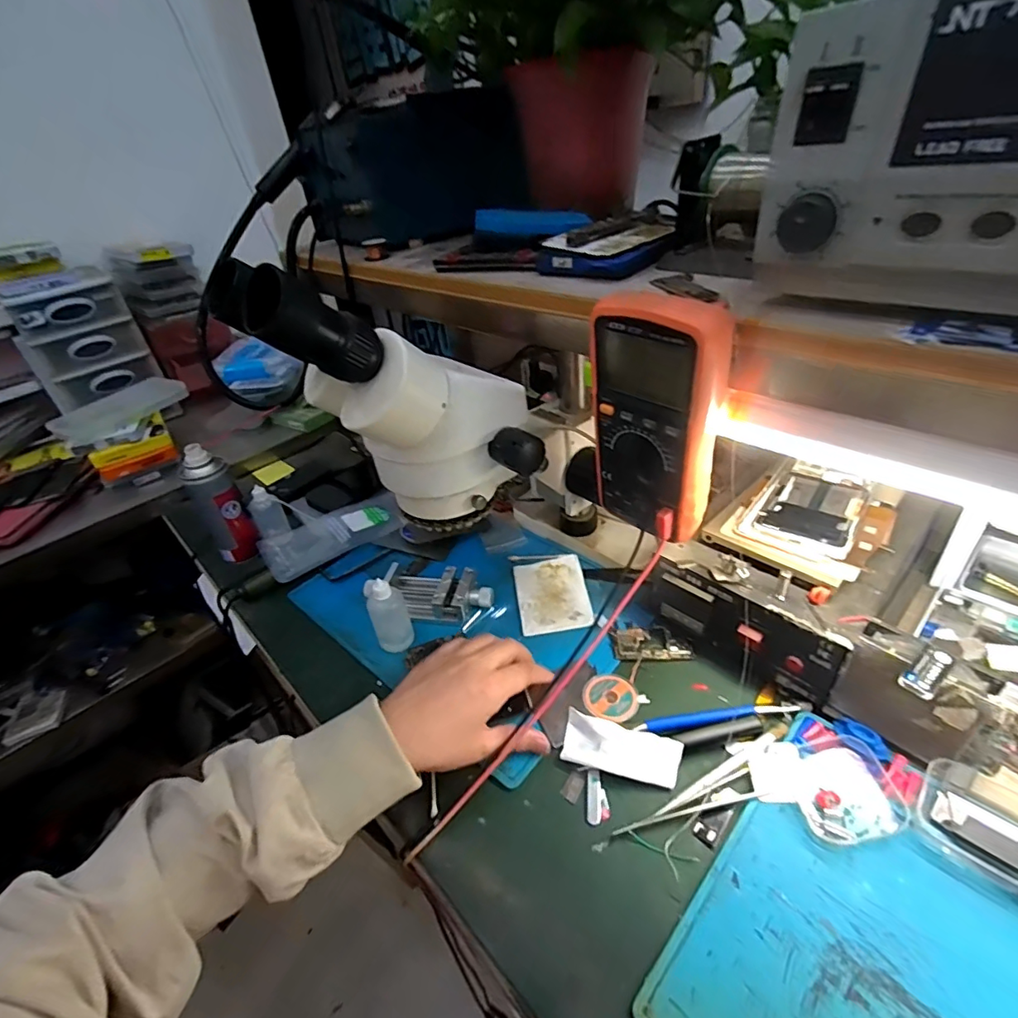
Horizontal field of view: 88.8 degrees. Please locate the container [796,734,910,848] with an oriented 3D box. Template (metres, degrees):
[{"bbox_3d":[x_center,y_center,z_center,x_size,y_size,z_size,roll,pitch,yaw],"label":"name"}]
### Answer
[{"bbox_3d":[0.234,0.194,0.364,0.062,0.018,0.064,-11,35,-4],"label":"container"}]

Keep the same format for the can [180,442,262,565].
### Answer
[{"bbox_3d":[-0.351,-0.005,0.629,0.051,0.144,0.044,-27,39,-24],"label":"can"}]

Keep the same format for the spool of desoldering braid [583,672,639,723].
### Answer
[{"bbox_3d":[0.086,0.162,0.442,0.045,0.011,0.042,-5,35,4],"label":"spool of desoldering braid"}]

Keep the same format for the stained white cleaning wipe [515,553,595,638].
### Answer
[{"bbox_3d":[0.046,0.090,0.558,0.074,0.010,0.102,-8,35,0],"label":"stained white cleaning wipe"}]

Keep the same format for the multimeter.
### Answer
[{"bbox_3d":[0.104,-0.062,0.372,0.044,0.171,0.091,-34,43,-32],"label":"multimeter"}]

